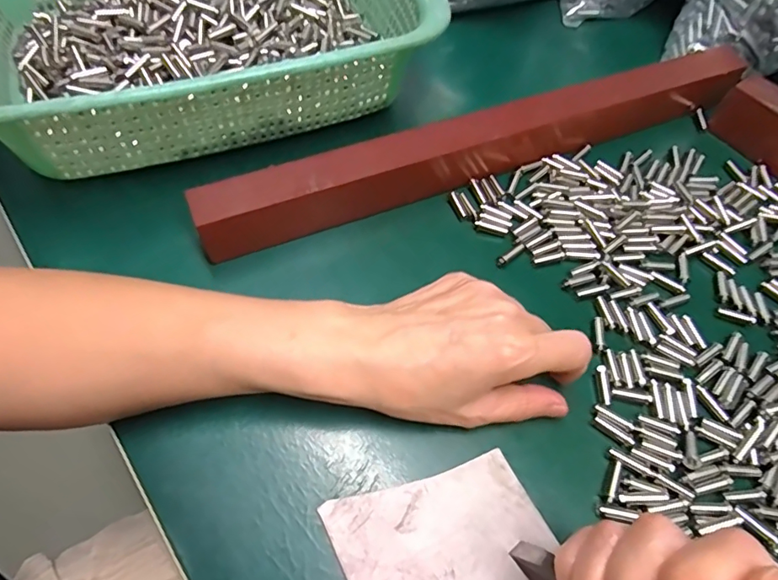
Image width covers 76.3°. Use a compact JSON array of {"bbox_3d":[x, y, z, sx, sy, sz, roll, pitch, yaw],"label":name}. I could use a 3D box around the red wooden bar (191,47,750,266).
[{"bbox_3d":[0.069,-0.097,0.323,0.381,0.041,0.025,-20,62,-13],"label":"red wooden bar"}]

